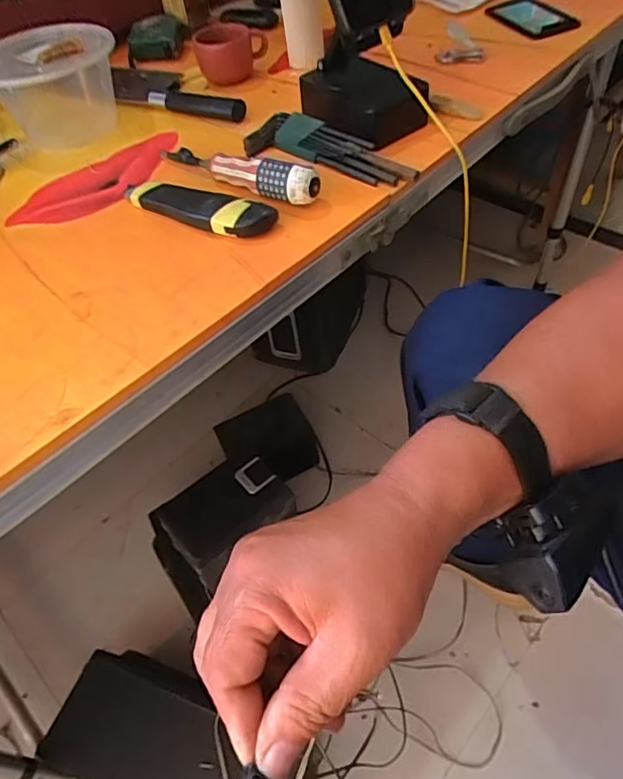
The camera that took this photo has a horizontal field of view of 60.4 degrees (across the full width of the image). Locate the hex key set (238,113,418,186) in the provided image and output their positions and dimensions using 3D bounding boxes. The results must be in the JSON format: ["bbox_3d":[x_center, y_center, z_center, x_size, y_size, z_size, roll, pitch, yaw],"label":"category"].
[{"bbox_3d":[0.018,-0.228,0.504,0.177,0.024,0.039,26,58,23],"label":"hex key set"}]

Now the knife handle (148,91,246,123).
[{"bbox_3d":[-0.130,-0.313,0.585,0.129,0.024,0.018,22,57,20],"label":"knife handle"}]

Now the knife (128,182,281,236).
[{"bbox_3d":[-0.102,-0.160,0.460,0.152,0.024,0.034,24,57,21],"label":"knife"}]

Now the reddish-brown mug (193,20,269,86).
[{"bbox_3d":[-0.094,-0.394,0.629,0.080,0.054,0.061,-6,52,0],"label":"reddish-brown mug"}]

